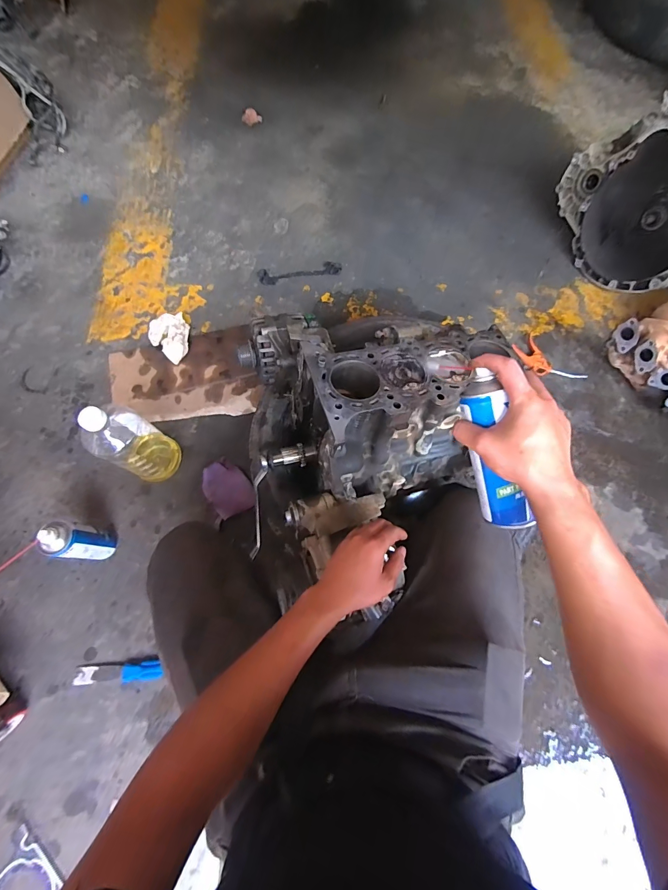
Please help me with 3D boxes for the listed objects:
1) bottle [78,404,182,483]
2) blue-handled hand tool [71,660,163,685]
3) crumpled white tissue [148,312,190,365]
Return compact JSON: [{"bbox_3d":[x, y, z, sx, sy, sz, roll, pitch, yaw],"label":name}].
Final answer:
[{"bbox_3d":[-0.421,-0.007,0.755,0.107,0.270,0.106,1,71,-2],"label":"bottle"},{"bbox_3d":[-0.433,0.460,0.732,0.176,0.021,0.036,-4,72,-4],"label":"blue-handled hand tool"},{"bbox_3d":[-0.433,-0.290,0.976,0.102,0.028,0.154,-34,76,-12],"label":"crumpled white tissue"}]

